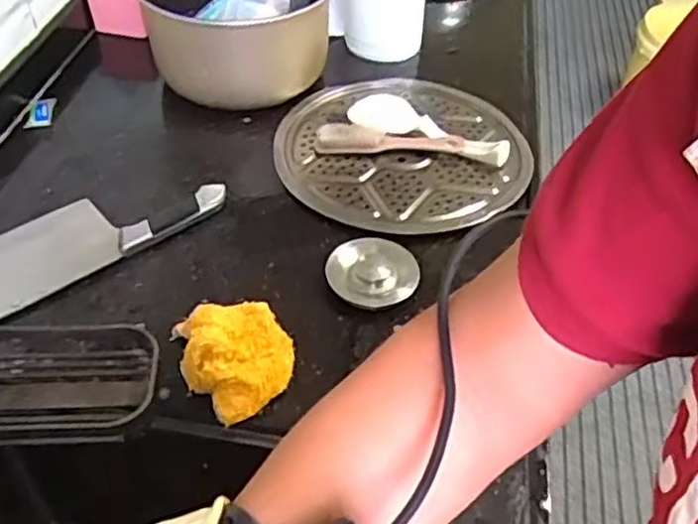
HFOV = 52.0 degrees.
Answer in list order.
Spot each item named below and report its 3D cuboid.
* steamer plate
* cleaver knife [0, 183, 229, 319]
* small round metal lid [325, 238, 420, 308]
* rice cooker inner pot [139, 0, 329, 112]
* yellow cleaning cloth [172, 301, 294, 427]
[{"bbox_3d":[0.060,-0.130,0.807,0.271,0.016,0.273,1,45,-1],"label":"steamer plate"},{"bbox_3d":[-0.277,-0.018,0.674,0.316,0.023,0.111,-31,54,-29],"label":"cleaver knife"},{"bbox_3d":[0.020,0.008,0.662,0.073,0.020,0.076,1,45,-1],"label":"small round metal lid"},{"bbox_3d":[-0.133,-0.297,0.883,0.221,0.127,0.259,-10,46,-12],"label":"rice cooker inner pot"},{"bbox_3d":[-0.091,0.075,0.570,0.089,0.052,0.092,-5,46,-8],"label":"yellow cleaning cloth"}]

